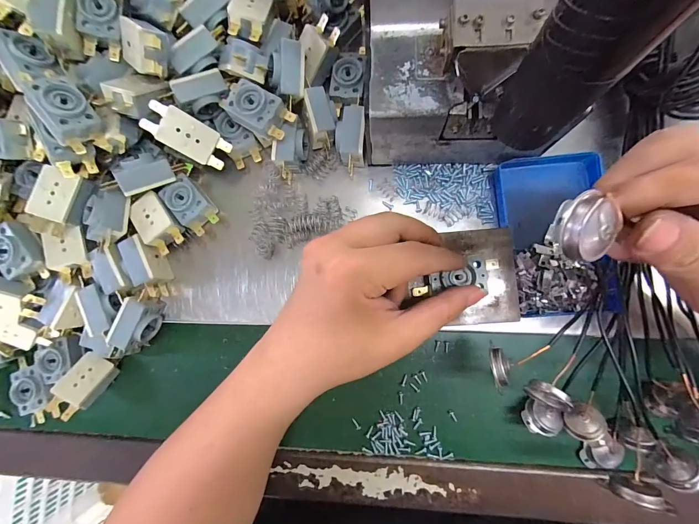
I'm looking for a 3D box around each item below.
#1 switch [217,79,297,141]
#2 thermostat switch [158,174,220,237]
[{"bbox_3d":[-0.064,-0.106,0.237,0.045,0.018,0.029,35,89,7],"label":"switch"},{"bbox_3d":[-0.125,-0.043,0.260,0.028,0.014,0.043,-39,84,1],"label":"thermostat switch"}]

